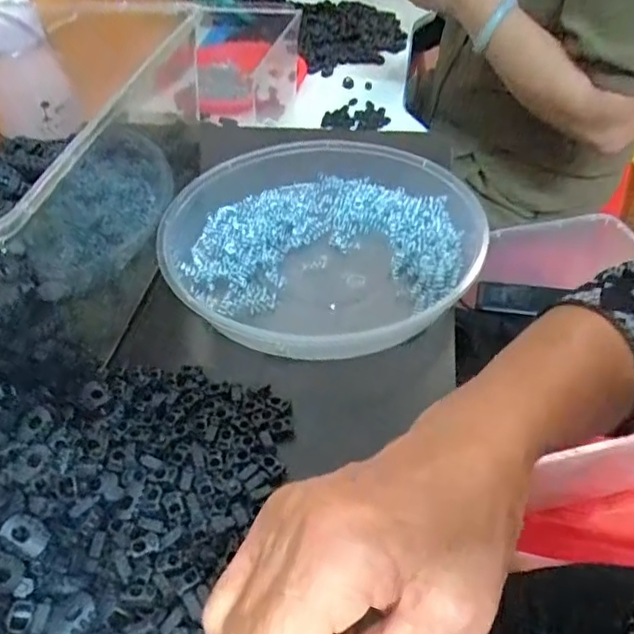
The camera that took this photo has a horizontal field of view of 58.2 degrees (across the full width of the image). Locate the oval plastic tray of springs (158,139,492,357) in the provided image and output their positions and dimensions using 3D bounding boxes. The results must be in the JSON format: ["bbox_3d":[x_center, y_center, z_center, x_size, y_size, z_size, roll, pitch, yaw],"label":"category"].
[{"bbox_3d":[0.004,-0.060,0.433,0.235,0.038,0.224,6,47,6],"label":"oval plastic tray of springs"}]

